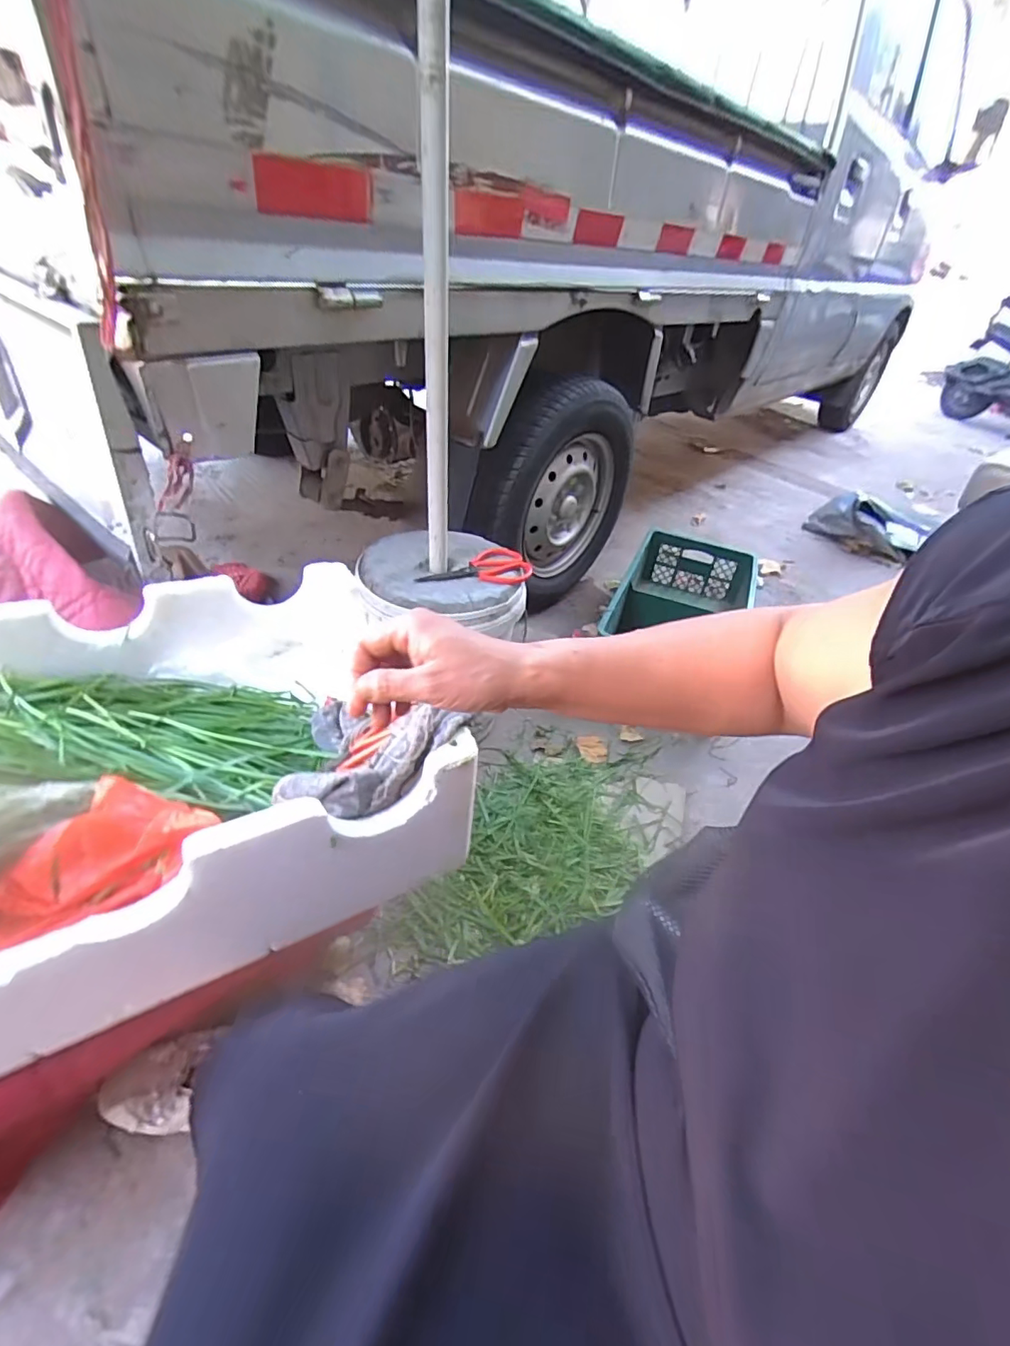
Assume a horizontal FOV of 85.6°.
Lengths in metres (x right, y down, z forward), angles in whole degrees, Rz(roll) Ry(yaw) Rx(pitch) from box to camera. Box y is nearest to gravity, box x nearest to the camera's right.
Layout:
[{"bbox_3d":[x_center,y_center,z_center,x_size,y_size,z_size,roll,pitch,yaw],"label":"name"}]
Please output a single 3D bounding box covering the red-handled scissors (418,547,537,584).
[{"bbox_3d":[-0.056,-0.195,0.989,0.206,0.011,0.105,-2,43,-13],"label":"red-handled scissors"}]

